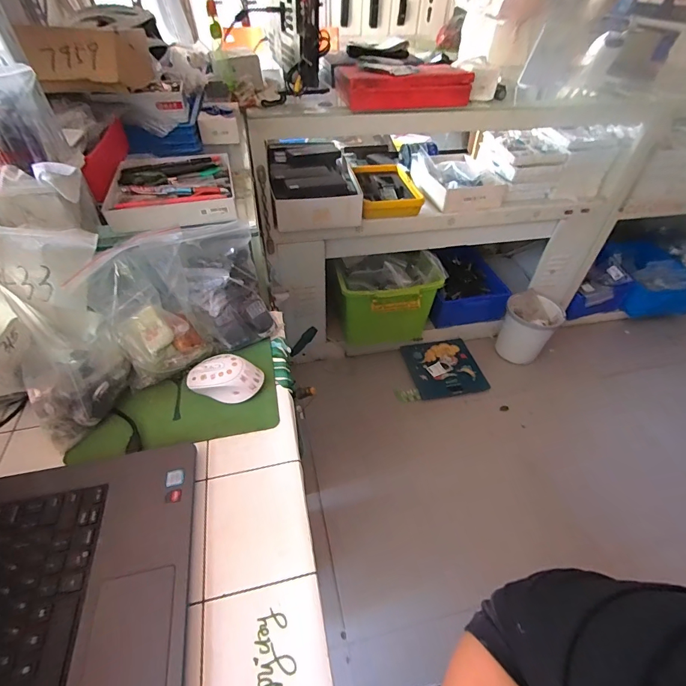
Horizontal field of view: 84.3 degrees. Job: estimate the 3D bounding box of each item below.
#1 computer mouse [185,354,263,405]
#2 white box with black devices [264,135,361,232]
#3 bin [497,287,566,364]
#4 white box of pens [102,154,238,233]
[{"bbox_3d":[-0.159,0.045,0.513,0.096,0.034,0.056,12,46,10],"label":"computer mouse"},{"bbox_3d":[-0.100,-0.524,1.226,0.250,0.110,0.430,-6,46,-8],"label":"white box with black devices"},{"bbox_3d":[0.752,-0.064,1.536,0.194,0.228,0.208,36,54,29],"label":"bin"},{"bbox_3d":[-0.257,-0.236,0.576,0.172,0.035,0.183,-10,47,-12],"label":"white box of pens"}]

